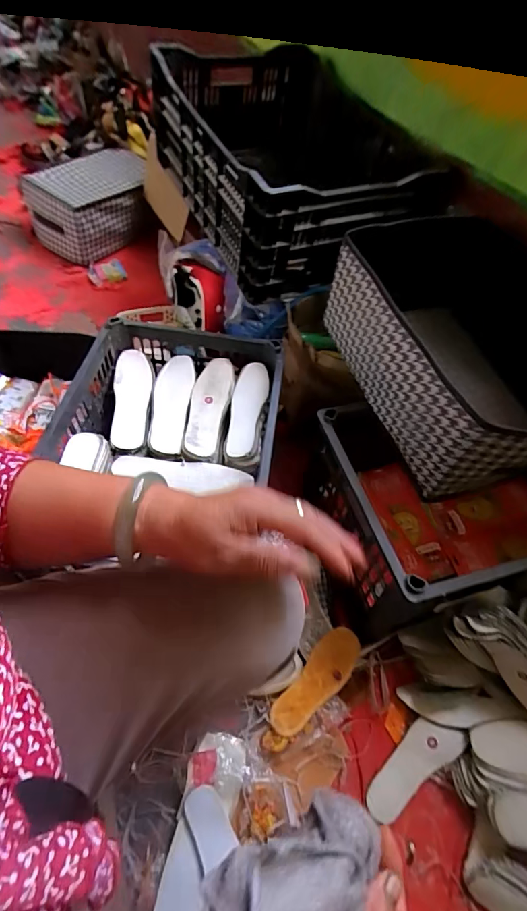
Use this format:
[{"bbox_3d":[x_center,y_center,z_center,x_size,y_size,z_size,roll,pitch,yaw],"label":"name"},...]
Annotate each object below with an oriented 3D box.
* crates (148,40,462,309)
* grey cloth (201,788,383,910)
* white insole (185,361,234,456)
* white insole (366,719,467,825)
[{"bbox_3d":[0.062,-0.616,0.968,0.425,0.203,0.585,-20,57,-15],"label":"crates"},{"bbox_3d":[0.025,0.241,0.257,0.106,0.042,0.049,3,49,-34],"label":"grey cloth"},{"bbox_3d":[-0.102,-0.097,0.800,0.069,0.015,0.223,7,54,4],"label":"white insole"},{"bbox_3d":[0.223,0.465,0.659,0.172,0.024,0.063,-29,60,-20],"label":"white insole"}]

